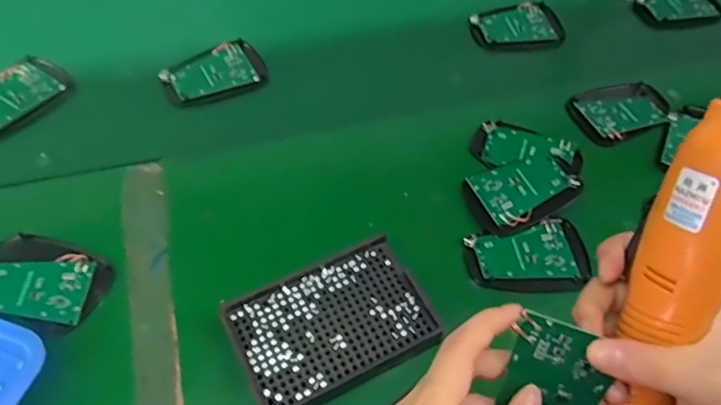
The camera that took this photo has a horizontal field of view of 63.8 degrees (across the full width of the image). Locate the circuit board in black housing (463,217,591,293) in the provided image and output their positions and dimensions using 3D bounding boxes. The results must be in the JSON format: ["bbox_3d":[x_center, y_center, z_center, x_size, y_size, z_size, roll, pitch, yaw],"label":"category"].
[{"bbox_3d":[0.135,0.046,0.461,0.095,0.008,0.059,-11,60,-11],"label":"circuit board in black housing"}]

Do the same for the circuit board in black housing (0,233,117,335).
[{"bbox_3d":[-0.239,0.057,0.432,0.092,0.012,0.065,18,59,7],"label":"circuit board in black housing"}]

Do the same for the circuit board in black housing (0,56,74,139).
[{"bbox_3d":[-0.318,-0.097,0.532,0.064,0.007,0.095,32,62,15],"label":"circuit board in black housing"}]

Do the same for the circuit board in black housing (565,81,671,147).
[{"bbox_3d":[0.249,-0.090,0.553,0.095,0.014,0.063,-21,63,-16],"label":"circuit board in black housing"}]

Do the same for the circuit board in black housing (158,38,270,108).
[{"bbox_3d":[-0.142,-0.126,0.561,0.095,0.008,0.059,-20,62,-15],"label":"circuit board in black housing"}]

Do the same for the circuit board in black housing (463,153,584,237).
[{"bbox_3d":[0.136,-0.009,0.486,0.087,0.015,0.059,-19,62,-15],"label":"circuit board in black housing"}]

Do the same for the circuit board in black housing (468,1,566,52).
[{"bbox_3d":[0.166,-0.186,0.619,0.095,0.016,0.054,-10,60,-10],"label":"circuit board in black housing"}]

